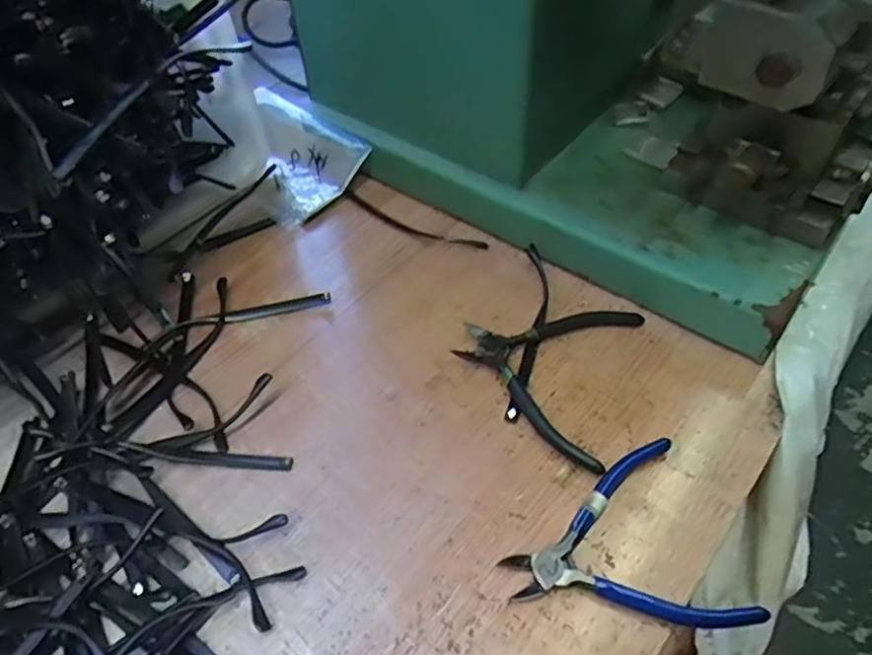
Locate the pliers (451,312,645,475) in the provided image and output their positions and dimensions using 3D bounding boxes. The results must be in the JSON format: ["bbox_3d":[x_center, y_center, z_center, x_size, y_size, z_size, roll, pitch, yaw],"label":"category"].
[{"bbox_3d":[0.068,0.022,0.410,0.105,0.016,0.123,15,53,15],"label":"pliers"}]

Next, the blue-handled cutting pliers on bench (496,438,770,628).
[{"bbox_3d":[0.093,0.114,0.336,0.112,0.012,0.099,-11,51,-5],"label":"blue-handled cutting pliers on bench"}]

